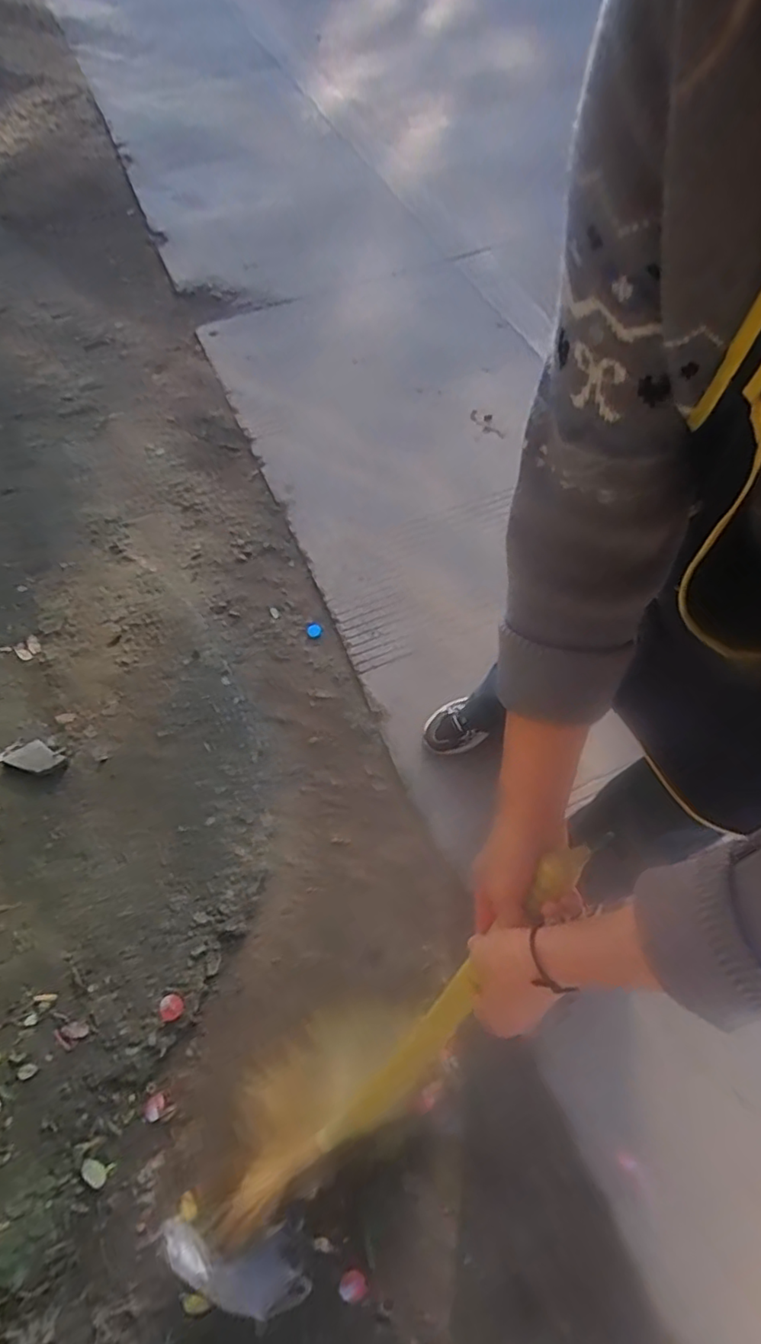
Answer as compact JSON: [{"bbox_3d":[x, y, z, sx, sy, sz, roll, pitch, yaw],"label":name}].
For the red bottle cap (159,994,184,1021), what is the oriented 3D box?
[{"bbox_3d":[-0.363,0.580,1.053,0.040,0.004,0.038,1,61,-1],"label":"red bottle cap"}]

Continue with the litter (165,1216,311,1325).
[{"bbox_3d":[-0.206,0.844,0.867,0.203,0.071,0.089,2,60,0],"label":"litter"}]

